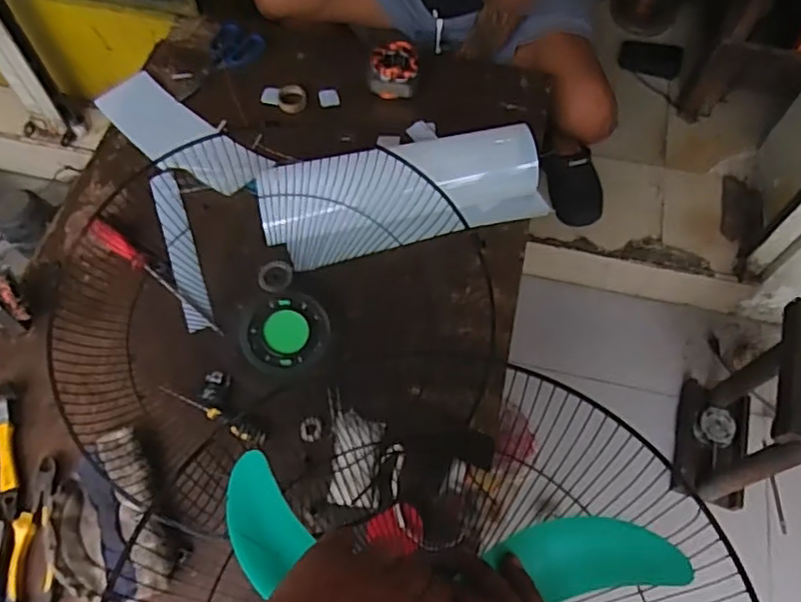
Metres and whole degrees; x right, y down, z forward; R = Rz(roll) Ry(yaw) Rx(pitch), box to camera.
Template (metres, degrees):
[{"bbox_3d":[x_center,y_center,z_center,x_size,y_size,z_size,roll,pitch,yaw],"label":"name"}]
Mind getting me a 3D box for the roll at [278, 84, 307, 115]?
[{"bbox_3d":[-0.167,-0.315,0.981,0.041,0.019,0.051,1,62,0],"label":"roll"}]

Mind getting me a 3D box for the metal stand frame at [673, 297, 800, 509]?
[{"bbox_3d":[0.690,0.211,1.215,0.141,0.462,0.282,17,66,7],"label":"metal stand frame"}]

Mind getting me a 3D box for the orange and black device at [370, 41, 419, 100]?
[{"bbox_3d":[-0.010,-0.352,0.978,0.076,0.046,0.080,2,63,1],"label":"orange and black device"}]

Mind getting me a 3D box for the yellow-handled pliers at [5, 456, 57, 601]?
[{"bbox_3d":[-0.389,0.245,0.676,0.050,0.015,0.159,-6,63,-3],"label":"yellow-handled pliers"}]

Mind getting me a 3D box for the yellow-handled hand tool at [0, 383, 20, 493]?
[{"bbox_3d":[-0.453,0.157,0.726,0.024,0.020,0.122,-15,64,-8],"label":"yellow-handled hand tool"}]

